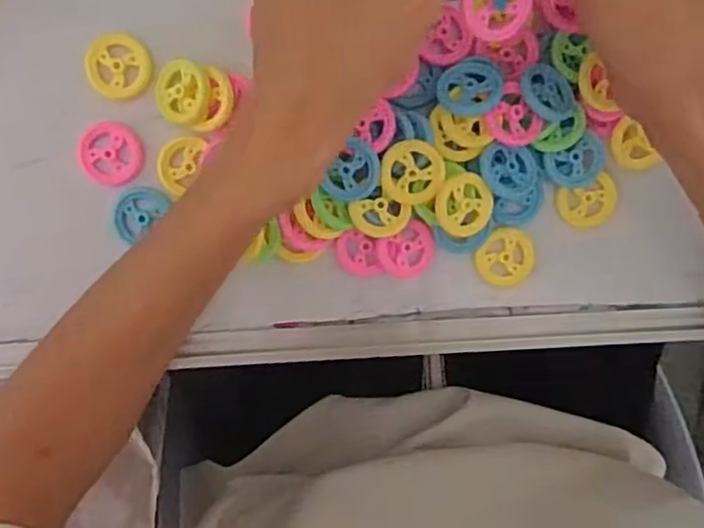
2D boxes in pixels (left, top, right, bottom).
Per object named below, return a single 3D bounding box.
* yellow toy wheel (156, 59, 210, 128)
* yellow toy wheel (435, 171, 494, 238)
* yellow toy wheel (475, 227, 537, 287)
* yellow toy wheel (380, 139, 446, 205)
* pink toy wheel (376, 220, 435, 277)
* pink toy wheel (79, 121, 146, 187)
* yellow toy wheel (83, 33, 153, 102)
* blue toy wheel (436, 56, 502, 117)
[{"bbox_3d":[-0.079,-0.080,0.311,0.027,0.005,0.028,3,104,19],"label":"yellow toy wheel"},{"bbox_3d":[0.053,-0.028,0.312,0.028,0.004,0.030,-3,103,-15],"label":"yellow toy wheel"},{"bbox_3d":[0.077,-0.004,0.336,0.030,0.004,0.029,-5,99,-2],"label":"yellow toy wheel"},{"bbox_3d":[0.028,-0.043,0.310,0.028,0.007,0.029,0,99,-3],"label":"yellow toy wheel"},{"bbox_3d":[0.028,-0.006,0.330,0.029,0.005,0.026,-32,100,-13],"label":"pink toy wheel"},{"bbox_3d":[-0.115,-0.052,0.318,0.028,0.007,0.030,0,99,-3],"label":"pink toy wheel"},{"bbox_3d":[-0.109,-0.093,0.312,0.029,0.006,0.030,0,99,-3],"label":"yellow toy wheel"},{"bbox_3d":[0.054,-0.083,0.309,0.029,0.010,0.029,-1,82,8],"label":"blue toy wheel"}]

